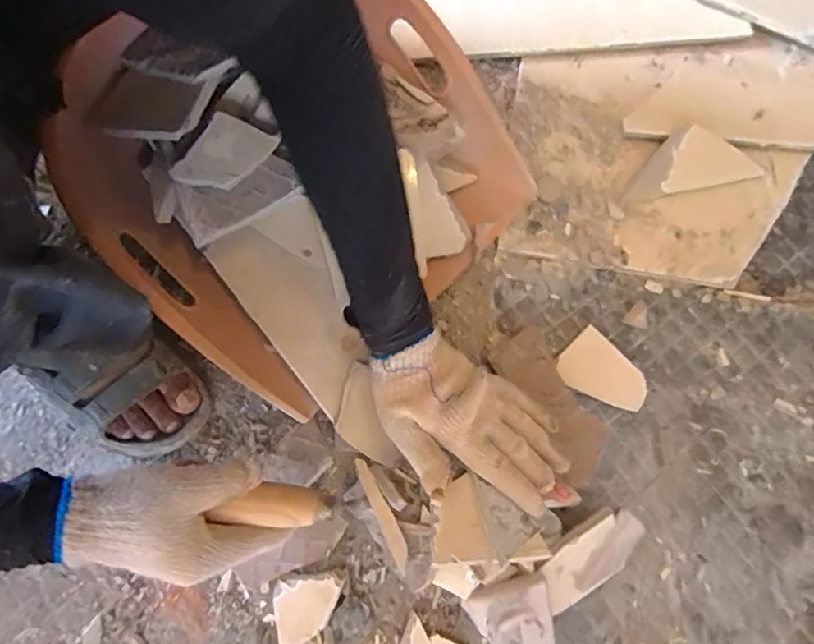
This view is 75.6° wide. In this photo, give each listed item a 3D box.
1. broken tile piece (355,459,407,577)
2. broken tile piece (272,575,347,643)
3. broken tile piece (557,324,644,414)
[{"bbox_3d":[-0.021,0.160,0.441,0.014,0.016,0.097,-25,63,-8],"label":"broken tile piece"},{"bbox_3d":[-0.091,0.264,0.481,0.065,0.009,0.055,-9,69,12],"label":"broken tile piece"},{"bbox_3d":[0.203,0.055,0.540,0.089,0.013,0.062,41,83,12],"label":"broken tile piece"}]

